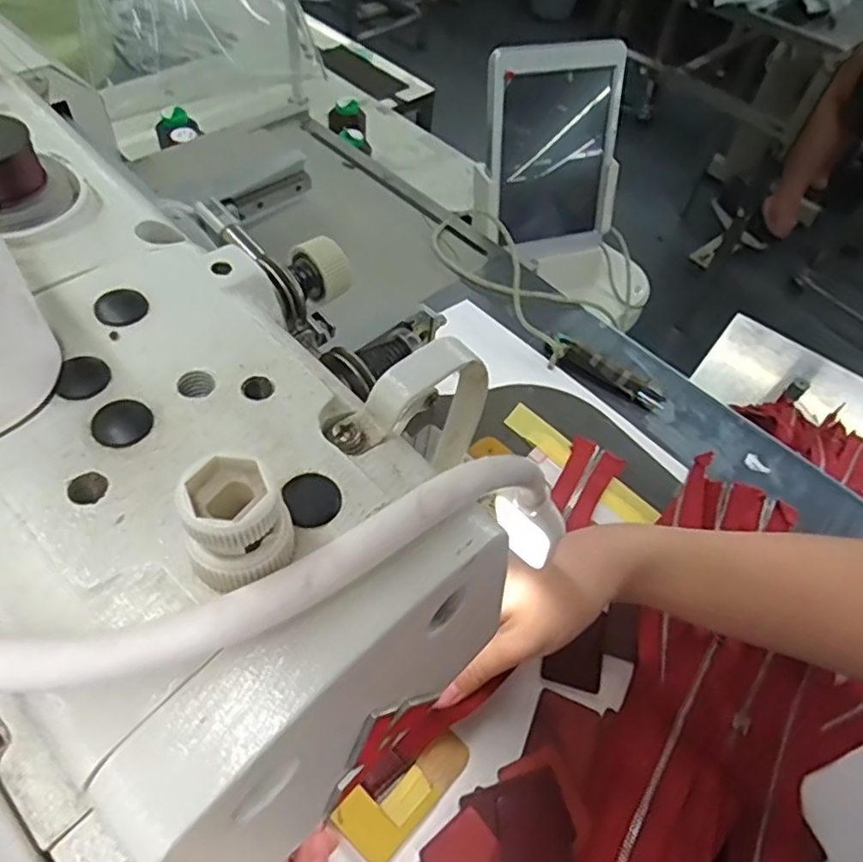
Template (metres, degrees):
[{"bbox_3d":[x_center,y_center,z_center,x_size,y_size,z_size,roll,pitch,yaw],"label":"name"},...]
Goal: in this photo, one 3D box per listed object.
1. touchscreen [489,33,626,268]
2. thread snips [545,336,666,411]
[{"bbox_3d":[0.135,-0.290,0.686,0.143,0.218,0.028,-13,40,-12],"label":"touchscreen"},{"bbox_3d":[0.143,-0.049,0.523,0.100,0.010,0.028,32,58,20],"label":"thread snips"}]

